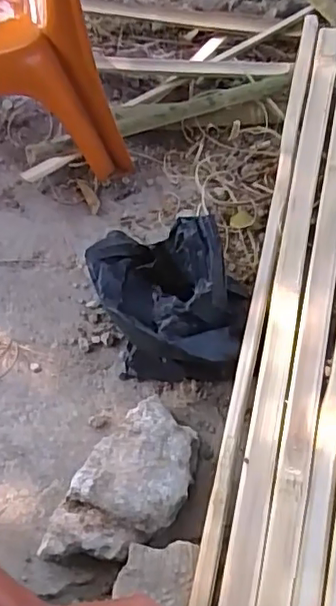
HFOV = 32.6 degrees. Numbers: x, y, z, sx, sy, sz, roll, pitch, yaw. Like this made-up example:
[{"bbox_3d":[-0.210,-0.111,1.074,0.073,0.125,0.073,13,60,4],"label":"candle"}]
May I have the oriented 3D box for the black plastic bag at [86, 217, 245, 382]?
[{"bbox_3d":[-0.001,-0.004,0.659,0.174,0.138,0.155,5,62,1],"label":"black plastic bag"}]

